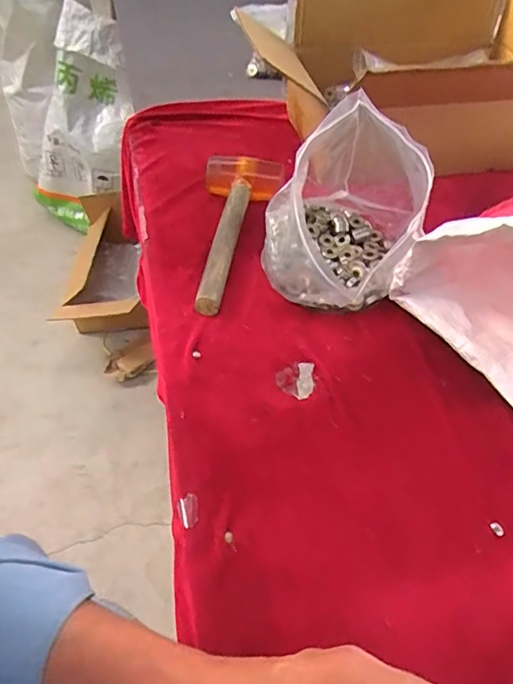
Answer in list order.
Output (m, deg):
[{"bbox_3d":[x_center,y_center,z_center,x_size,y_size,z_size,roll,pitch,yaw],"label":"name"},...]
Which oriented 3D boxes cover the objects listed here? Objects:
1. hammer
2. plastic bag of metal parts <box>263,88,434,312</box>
[{"bbox_3d":[-0.026,-0.148,0.653,0.106,0.041,0.283,5,48,1],"label":"hammer"},{"bbox_3d":[0.094,-0.153,0.562,0.150,0.186,0.200,9,48,5],"label":"plastic bag of metal parts"}]

